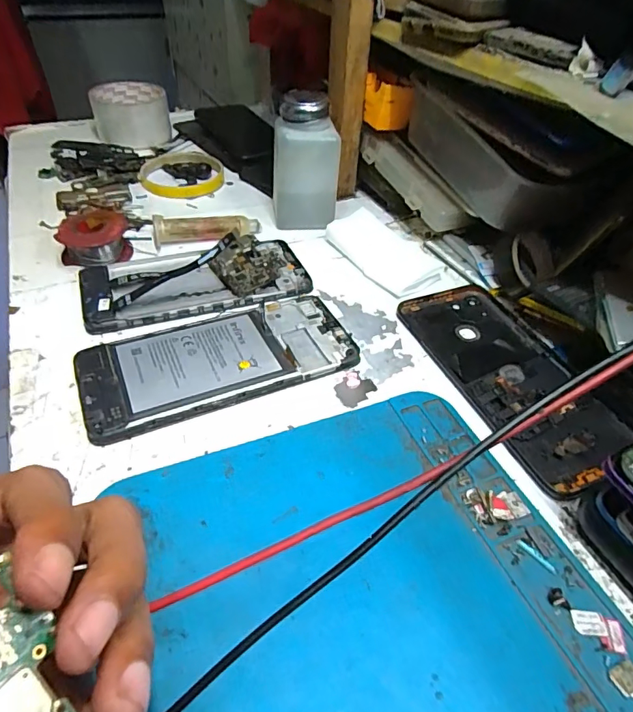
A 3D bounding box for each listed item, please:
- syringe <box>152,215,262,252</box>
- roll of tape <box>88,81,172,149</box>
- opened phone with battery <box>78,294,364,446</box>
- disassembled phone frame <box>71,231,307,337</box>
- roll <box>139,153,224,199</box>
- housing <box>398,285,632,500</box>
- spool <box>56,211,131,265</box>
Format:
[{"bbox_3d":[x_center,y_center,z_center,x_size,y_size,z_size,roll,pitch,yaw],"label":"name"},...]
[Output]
[{"bbox_3d":[-0.091,-0.108,0.390,0.088,0.019,0.016,-9,46,-13],"label":"syringe"},{"bbox_3d":[-0.216,-0.283,0.540,0.080,0.044,0.088,-13,47,-16],"label":"roll of tape"},{"bbox_3d":[-0.056,0.000,0.282,0.160,0.010,0.073,-19,48,-21],"label":"opened phone with battery"},{"bbox_3d":[-0.085,-0.057,0.336,0.157,0.012,0.075,-17,48,-19],"label":"disassembled phone frame"},{"bbox_3d":[-0.138,-0.188,0.473,0.083,0.012,0.084,-6,45,-10],"label":"roll"},{"bbox_3d":[0.120,0.006,0.287,0.075,0.012,0.160,-14,47,-17],"label":"housing"},{"bbox_3d":[-0.170,-0.091,0.357,0.047,0.028,0.042,13,45,10],"label":"spool"}]

